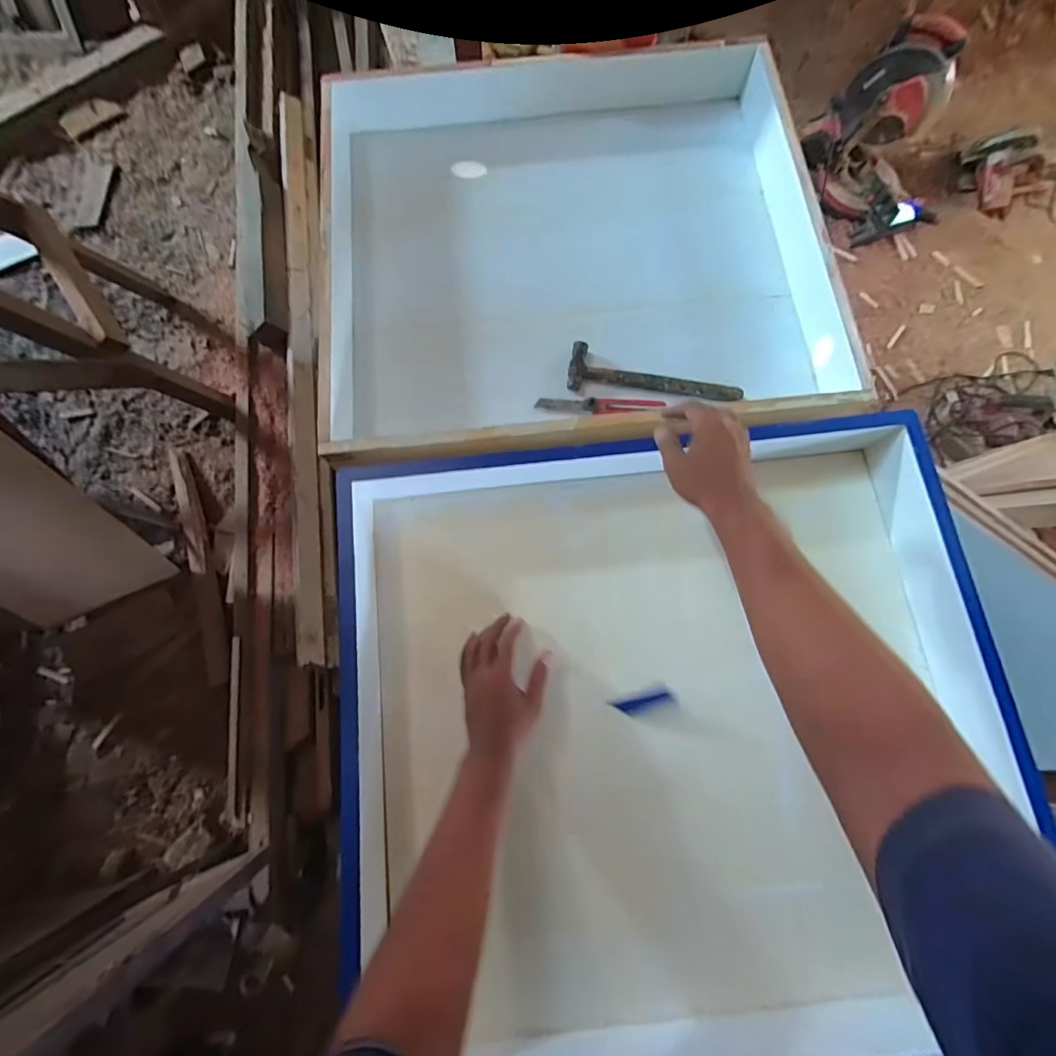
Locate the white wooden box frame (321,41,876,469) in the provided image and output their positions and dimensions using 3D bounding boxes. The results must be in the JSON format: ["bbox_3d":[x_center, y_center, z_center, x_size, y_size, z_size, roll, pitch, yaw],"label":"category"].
[{"bbox_3d":[0.064,-0.463,0.786,0.768,0.164,0.730,-7,76,-2],"label":"white wooden box frame"}]

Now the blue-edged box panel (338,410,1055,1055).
[{"bbox_3d":[0.167,0.221,0.580,0.757,0.118,0.689,-7,76,-2],"label":"blue-edged box panel"}]

